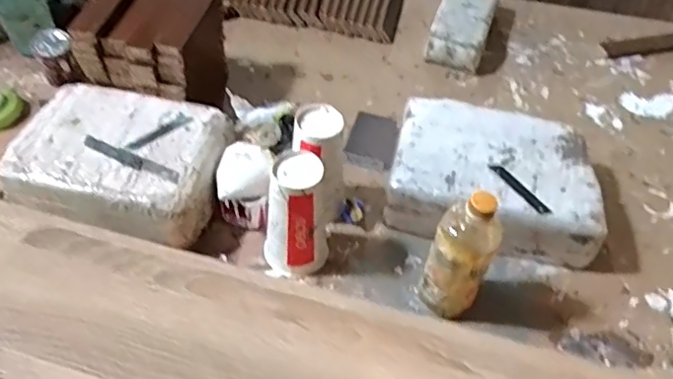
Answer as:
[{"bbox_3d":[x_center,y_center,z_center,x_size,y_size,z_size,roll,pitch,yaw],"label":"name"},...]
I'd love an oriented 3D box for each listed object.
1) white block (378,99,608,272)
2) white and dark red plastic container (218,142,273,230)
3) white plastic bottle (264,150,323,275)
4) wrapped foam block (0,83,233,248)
[{"bbox_3d":[0.225,-0.019,0.823,0.294,0.083,0.209,14,49,7],"label":"white block"},{"bbox_3d":[-0.124,-0.007,0.807,0.079,0.084,0.092,1,48,-4],"label":"white and dark red plastic container"},{"bbox_3d":[-0.051,0.033,0.735,0.079,0.162,0.076,-3,49,-8],"label":"white plastic bottle"},{"bbox_3d":[-0.298,-0.035,0.811,0.277,0.084,0.210,11,48,5],"label":"wrapped foam block"}]

